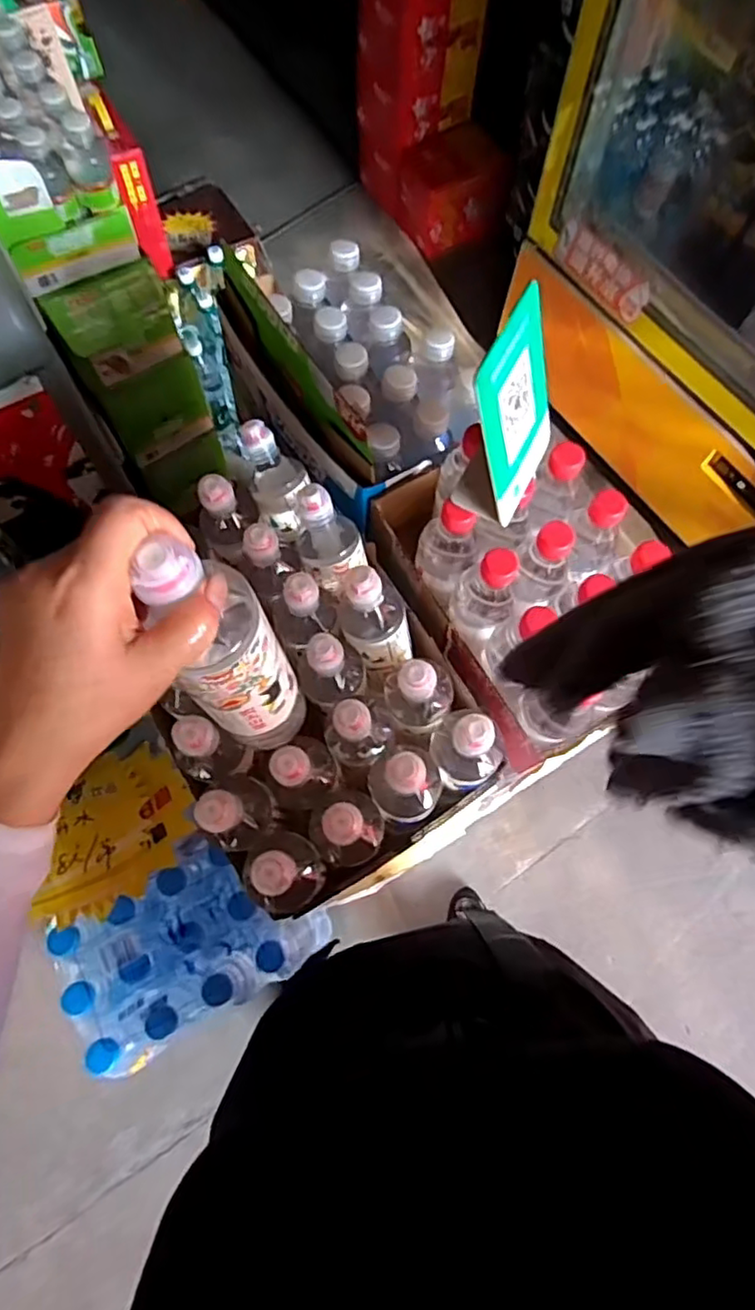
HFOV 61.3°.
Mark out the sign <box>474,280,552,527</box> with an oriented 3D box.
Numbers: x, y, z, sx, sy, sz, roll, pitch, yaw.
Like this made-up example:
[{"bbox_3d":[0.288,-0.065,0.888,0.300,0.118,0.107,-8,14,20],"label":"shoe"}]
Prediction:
[{"bbox_3d":[0.117,-0.201,0.539,0.008,0.157,0.113,20,68,29],"label":"sign"}]

